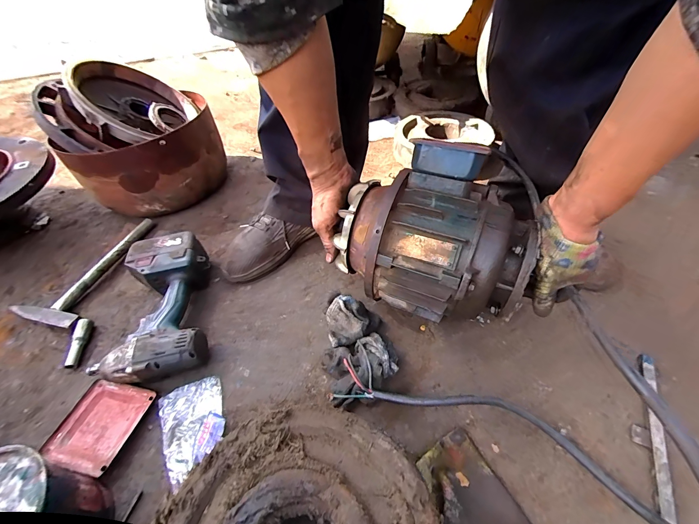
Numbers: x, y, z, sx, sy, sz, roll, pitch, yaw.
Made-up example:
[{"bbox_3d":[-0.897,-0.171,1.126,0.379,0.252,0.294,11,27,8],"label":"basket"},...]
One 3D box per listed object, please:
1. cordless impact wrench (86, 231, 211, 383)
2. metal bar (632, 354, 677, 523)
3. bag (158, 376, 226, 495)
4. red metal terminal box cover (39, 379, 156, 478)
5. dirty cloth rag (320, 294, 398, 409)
[{"bbox_3d":[-0.302,0.067,0.491,0.151,0.078,0.238,-12,48,-6],"label":"cordless impact wrench"},{"bbox_3d":[0.343,0.216,0.349,0.026,0.014,0.250,18,52,20],"label":"metal bar"},{"bbox_3d":[-0.202,0.206,0.394,0.080,0.026,0.108,-25,51,-17],"label":"bag"},{"bbox_3d":[-0.328,0.214,0.406,0.097,0.011,0.101,6,49,10],"label":"red metal terminal box cover"},{"bbox_3d":[0.008,0.118,0.434,0.098,0.058,0.143,-12,48,-7],"label":"dirty cloth rag"}]

